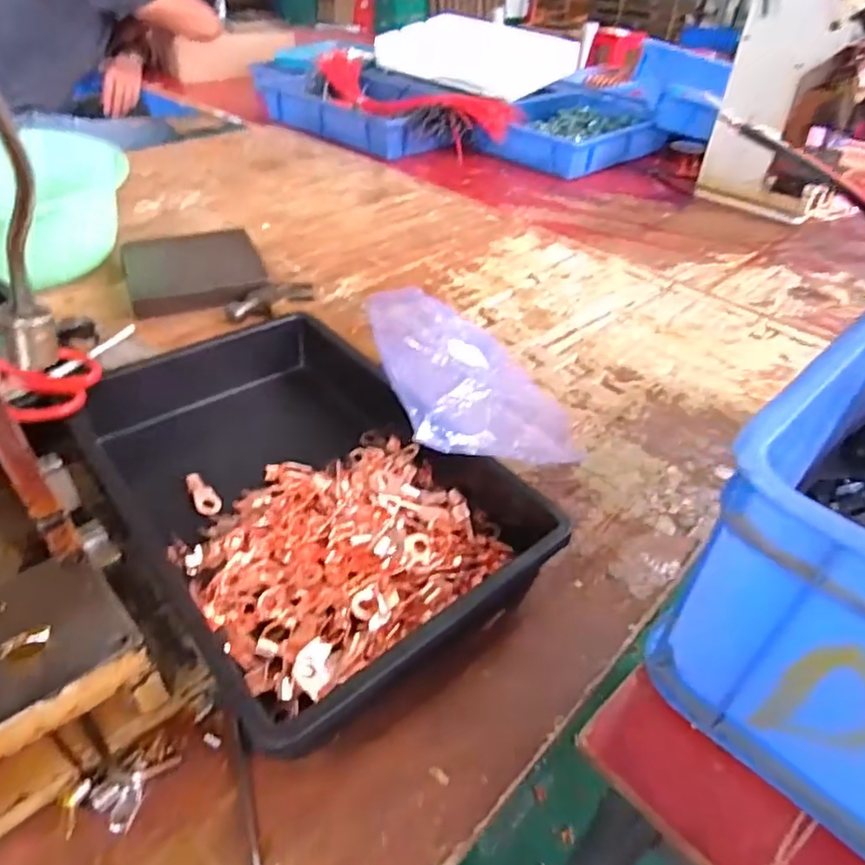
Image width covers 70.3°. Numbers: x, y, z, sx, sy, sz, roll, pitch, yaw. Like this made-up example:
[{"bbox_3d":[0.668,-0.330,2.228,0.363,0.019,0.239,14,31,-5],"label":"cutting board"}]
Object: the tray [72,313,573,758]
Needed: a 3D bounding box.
[{"bbox_3d":[-0.083,0.058,0.475,0.246,0.059,0.303,-25,48,-31],"label":"tray"}]

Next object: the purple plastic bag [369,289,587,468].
[{"bbox_3d":[0.044,-0.059,0.570,0.200,0.052,0.236,8,39,-27],"label":"purple plastic bag"}]

